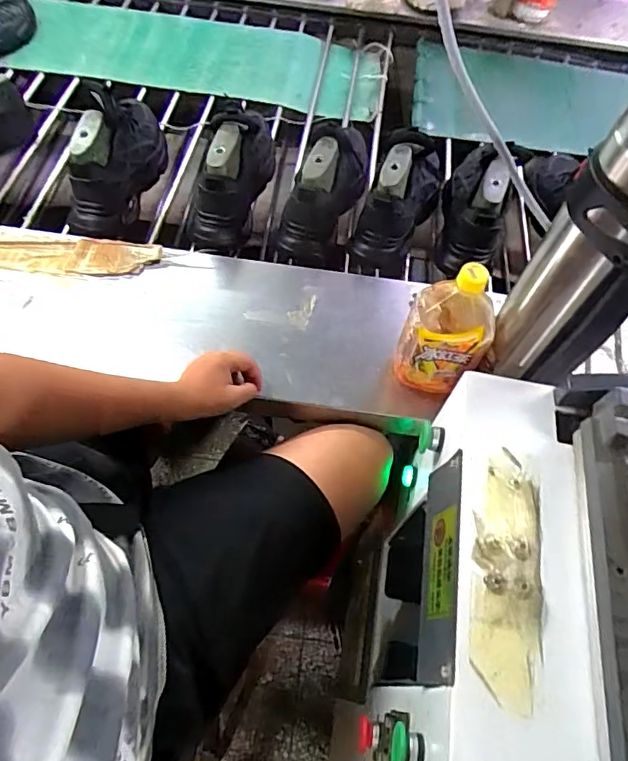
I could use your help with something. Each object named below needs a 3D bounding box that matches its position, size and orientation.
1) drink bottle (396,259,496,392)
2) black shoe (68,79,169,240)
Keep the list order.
[{"bbox_3d":[0.158,-0.051,0.635,0.093,0.206,0.098,1,61,-3],"label":"drink bottle"},{"bbox_3d":[-0.321,-0.374,0.863,0.089,0.149,0.290,8,61,1],"label":"black shoe"}]

